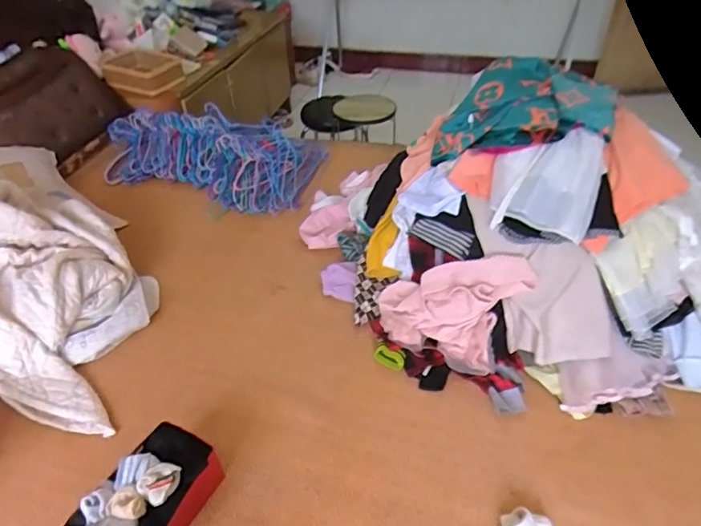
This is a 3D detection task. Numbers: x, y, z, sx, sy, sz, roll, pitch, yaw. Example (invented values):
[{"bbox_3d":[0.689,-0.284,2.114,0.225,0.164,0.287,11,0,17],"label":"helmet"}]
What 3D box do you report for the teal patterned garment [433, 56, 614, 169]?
[{"bbox_3d":[0.403,-0.370,1.181,0.382,0.132,0.259,5,39,10],"label":"teal patterned garment"}]

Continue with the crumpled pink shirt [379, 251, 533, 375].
[{"bbox_3d":[0.211,0.095,1.096,0.307,0.187,0.191,18,43,24],"label":"crumpled pink shirt"}]

